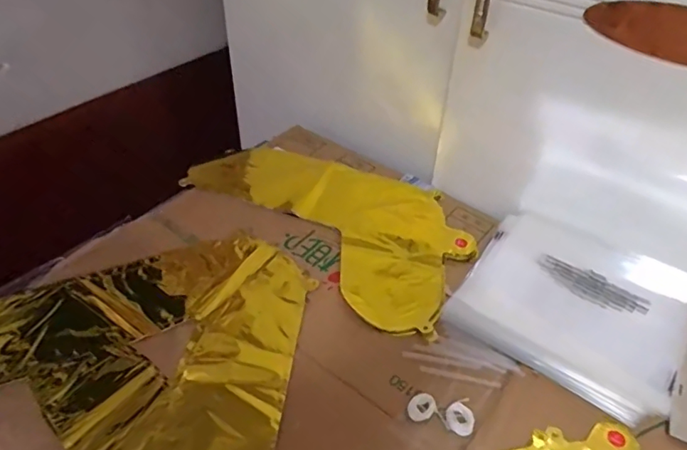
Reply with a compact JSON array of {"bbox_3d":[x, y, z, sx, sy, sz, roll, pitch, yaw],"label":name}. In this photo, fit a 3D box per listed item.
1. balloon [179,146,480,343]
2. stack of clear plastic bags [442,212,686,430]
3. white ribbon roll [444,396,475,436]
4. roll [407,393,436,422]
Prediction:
[{"bbox_3d":[-0.018,-0.028,0.692,0.404,0.008,0.215,30,50,27],"label":"balloon"},{"bbox_3d":[0.251,0.080,0.572,0.216,0.030,0.199,27,49,24],"label":"stack of clear plastic bags"},{"bbox_3d":[0.106,0.176,0.484,0.028,0.004,0.033,-8,44,-10],"label":"white ribbon roll"},{"bbox_3d":[0.073,0.168,0.491,0.022,0.004,0.028,22,47,20],"label":"roll"}]

